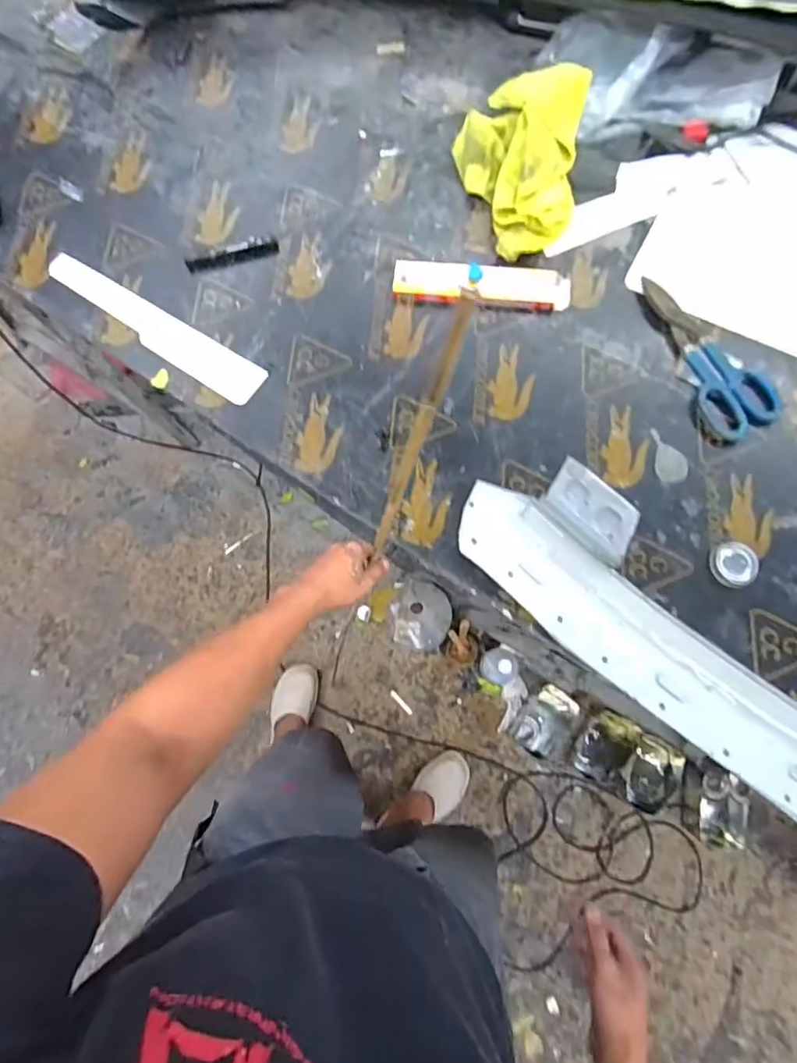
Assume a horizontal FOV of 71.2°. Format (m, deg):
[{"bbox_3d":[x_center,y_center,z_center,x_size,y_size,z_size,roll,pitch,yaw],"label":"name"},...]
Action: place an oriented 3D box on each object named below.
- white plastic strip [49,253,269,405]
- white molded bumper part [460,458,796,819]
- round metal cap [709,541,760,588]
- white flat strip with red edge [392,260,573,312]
[{"bbox_3d":[-0.344,-0.285,0.773,0.362,0.009,0.062,32,78,9],"label":"white plastic strip"},{"bbox_3d":[0.444,0.208,0.578,0.865,0.072,0.169,34,78,10],"label":"white molded bumper part"},{"bbox_3d":[0.397,0.038,0.657,0.055,0.013,0.052,0,75,1],"label":"round metal cap"},{"bbox_3d":[0.114,-0.339,0.766,0.238,0.021,0.053,5,75,3],"label":"white flat strip with red edge"}]

